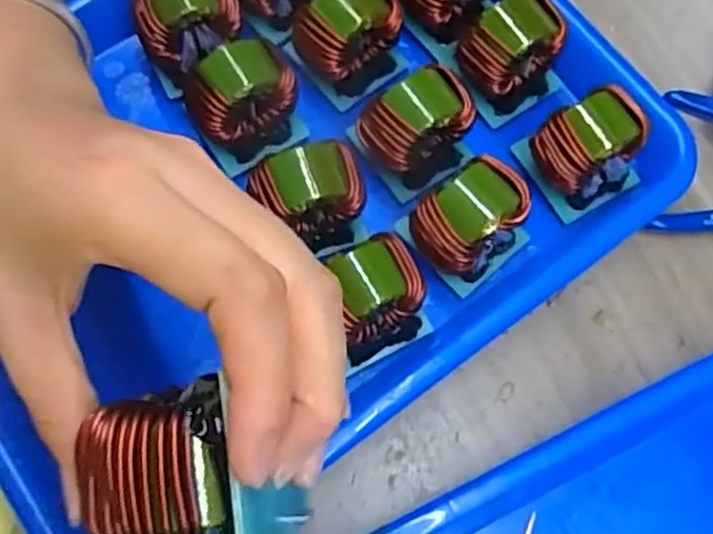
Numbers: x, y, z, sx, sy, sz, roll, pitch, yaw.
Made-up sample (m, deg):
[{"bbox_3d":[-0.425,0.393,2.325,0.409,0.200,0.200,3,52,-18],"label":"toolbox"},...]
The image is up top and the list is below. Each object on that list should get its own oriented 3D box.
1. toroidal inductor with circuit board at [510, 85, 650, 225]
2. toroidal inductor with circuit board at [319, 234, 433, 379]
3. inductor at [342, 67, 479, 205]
[{"bbox_3d":[0.105,-0.056,0.331,0.046,0.037,0.046,-30,75,-11],"label":"toroidal inductor with circuit board"},{"bbox_3d":[0.009,0.013,0.306,0.037,0.049,0.041,-22,74,-9],"label":"toroidal inductor with circuit board"},{"bbox_3d":[0.028,-0.061,0.333,0.048,0.037,0.040,-38,77,-13],"label":"inductor"}]

